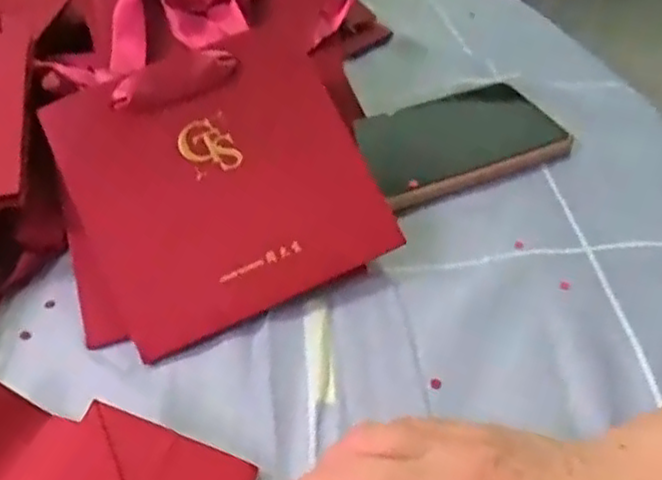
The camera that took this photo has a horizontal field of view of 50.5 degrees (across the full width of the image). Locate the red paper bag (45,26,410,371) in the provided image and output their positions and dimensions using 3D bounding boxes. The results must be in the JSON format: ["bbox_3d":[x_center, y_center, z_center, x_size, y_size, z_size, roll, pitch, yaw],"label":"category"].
[{"bbox_3d":[-0.053,-0.029,0.353,0.140,0.009,0.134,-24,80,-12],"label":"red paper bag"}]

